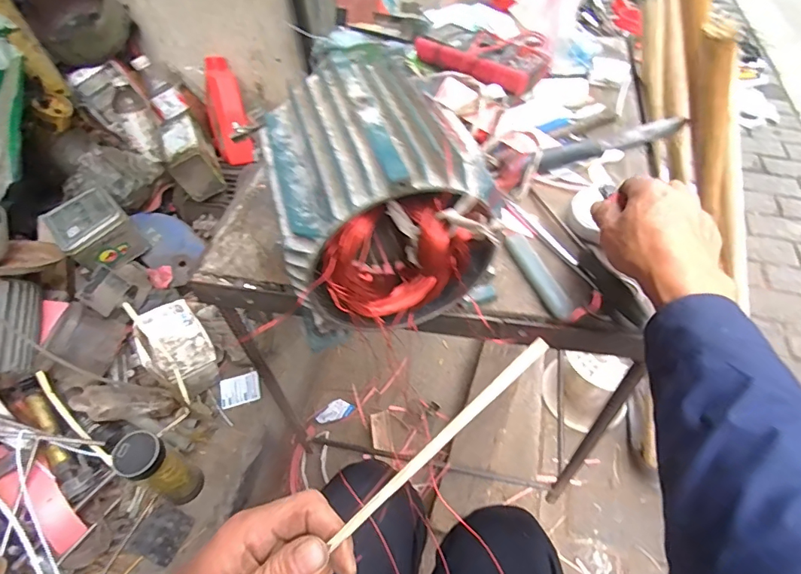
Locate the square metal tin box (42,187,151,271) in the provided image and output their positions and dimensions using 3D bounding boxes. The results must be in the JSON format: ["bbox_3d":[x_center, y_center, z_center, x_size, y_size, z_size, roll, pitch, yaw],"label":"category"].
[{"bbox_3d":[-0.577,-0.105,0.856,0.120,0.101,0.117,36,63,26],"label":"square metal tin box"}]

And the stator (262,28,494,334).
[{"bbox_3d":[-0.020,-0.080,0.414,0.170,0.168,0.202,-14,54,-7],"label":"stator"}]

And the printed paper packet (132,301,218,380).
[{"bbox_3d":[-0.418,0.103,0.831,0.110,0.032,0.143,-26,72,-26],"label":"printed paper packet"}]

